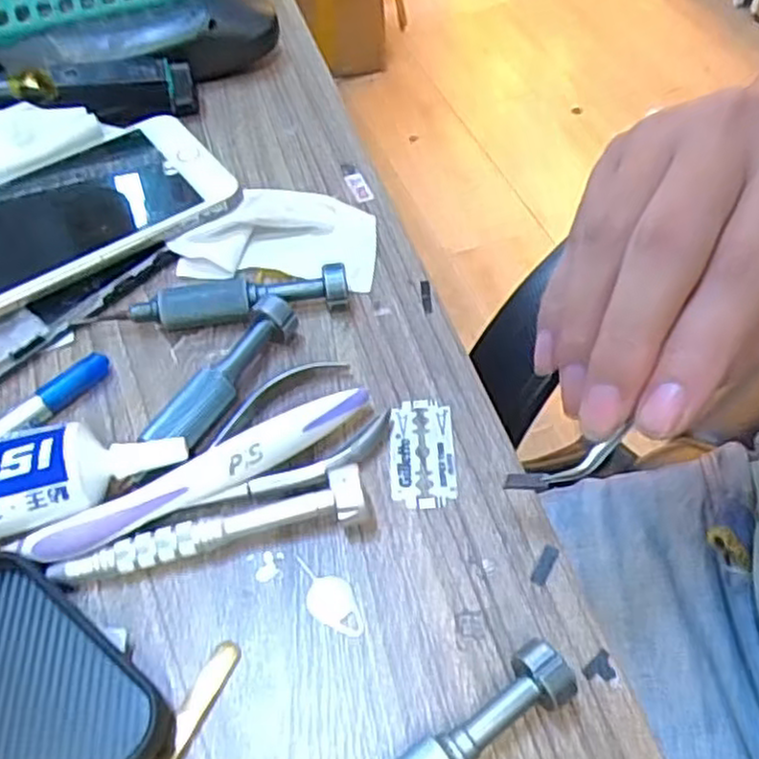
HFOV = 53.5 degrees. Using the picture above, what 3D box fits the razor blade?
[{"bbox_3d":[0.015,0.024,0.258,0.022,0.004,0.042,-2,53,2],"label":"razor blade"}]

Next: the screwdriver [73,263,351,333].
[{"bbox_3d":[-0.064,-0.032,0.293,0.102,0.016,0.015,-6,53,0],"label":"screwdriver"}]

